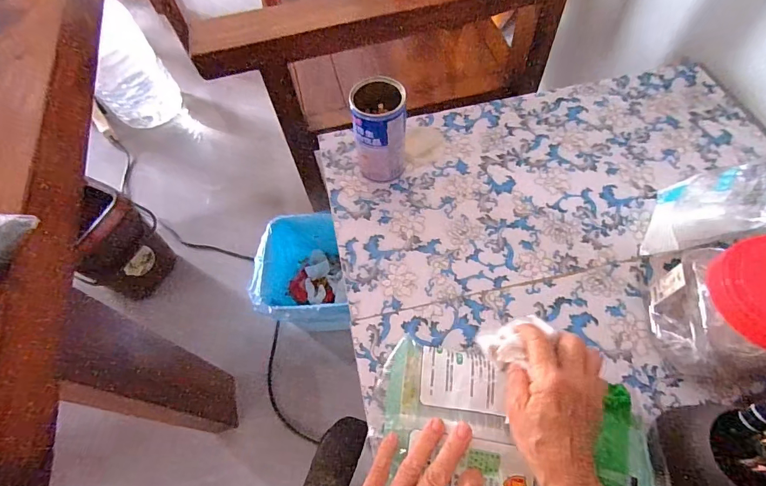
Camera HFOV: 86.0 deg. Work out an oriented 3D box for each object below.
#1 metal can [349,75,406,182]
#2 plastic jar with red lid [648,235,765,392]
[{"bbox_3d":[-0.002,-0.133,0.509,0.064,0.127,0.062,-2,60,3],"label":"metal can"},{"bbox_3d":[0.322,0.068,0.375,0.093,0.134,0.103,3,61,6],"label":"plastic jar with red lid"}]

